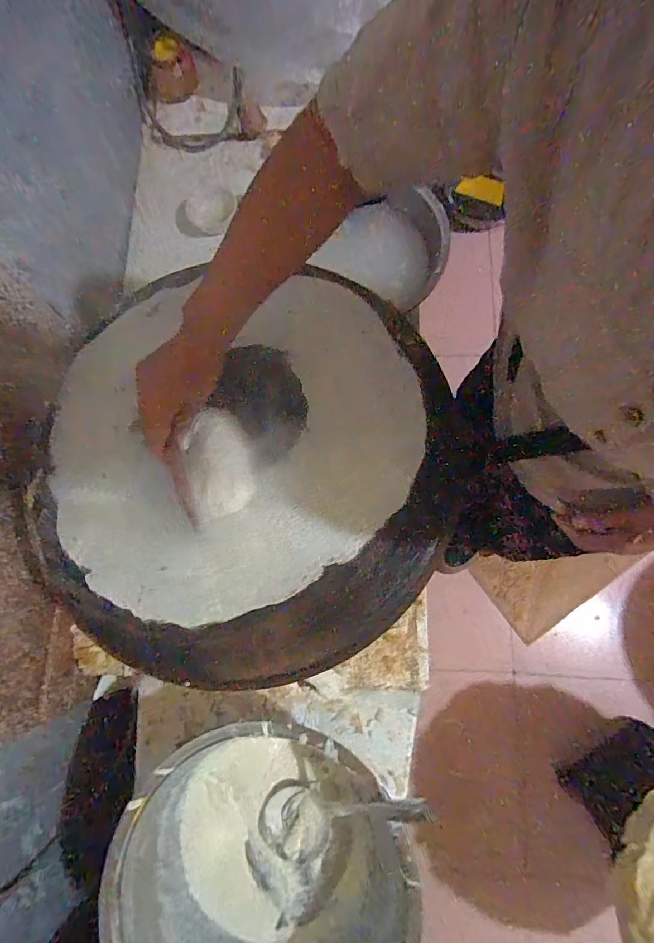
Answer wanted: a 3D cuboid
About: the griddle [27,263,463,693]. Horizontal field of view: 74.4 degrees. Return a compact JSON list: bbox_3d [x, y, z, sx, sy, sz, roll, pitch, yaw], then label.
[{"bbox_3d":[-0.103,-0.009,0.536,0.509,0.037,0.496,0,79,0],"label":"griddle"}]

